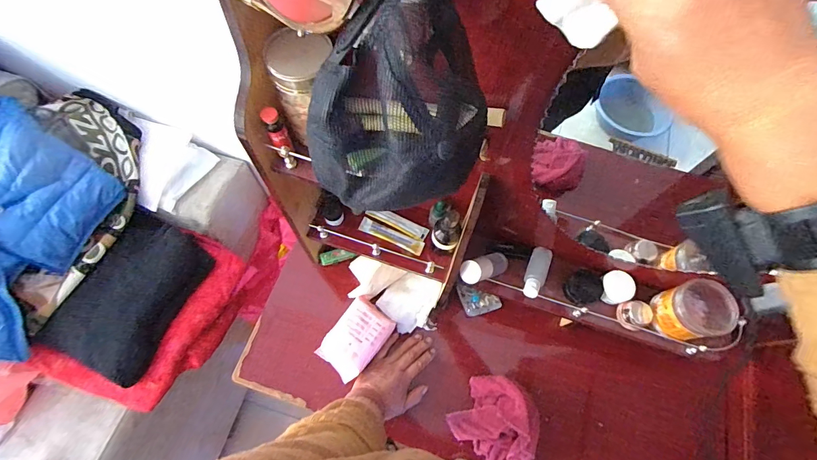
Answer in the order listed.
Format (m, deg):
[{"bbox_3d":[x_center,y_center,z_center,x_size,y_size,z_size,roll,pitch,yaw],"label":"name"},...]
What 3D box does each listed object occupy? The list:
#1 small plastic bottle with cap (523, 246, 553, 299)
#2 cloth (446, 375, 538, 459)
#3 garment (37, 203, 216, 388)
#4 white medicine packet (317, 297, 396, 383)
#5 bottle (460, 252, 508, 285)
[{"bbox_3d":[0.221,0.071,0.663,0.033,0.024,0.099,26,54,8],"label":"small plastic bottle with cap"},{"bbox_3d":[0.157,0.339,0.683,0.147,0.021,0.133,41,96,25],"label":"cloth"},{"bbox_3d":[-0.514,0.135,0.731,0.183,0.063,0.310,26,69,8],"label":"garment"},{"bbox_3d":[-0.094,0.195,0.708,0.090,0.034,0.131,38,71,13],"label":"white medicine packet"},{"bbox_3d":[0.129,0.062,0.649,0.117,0.035,0.036,-6,59,-51],"label":"bottle"}]

